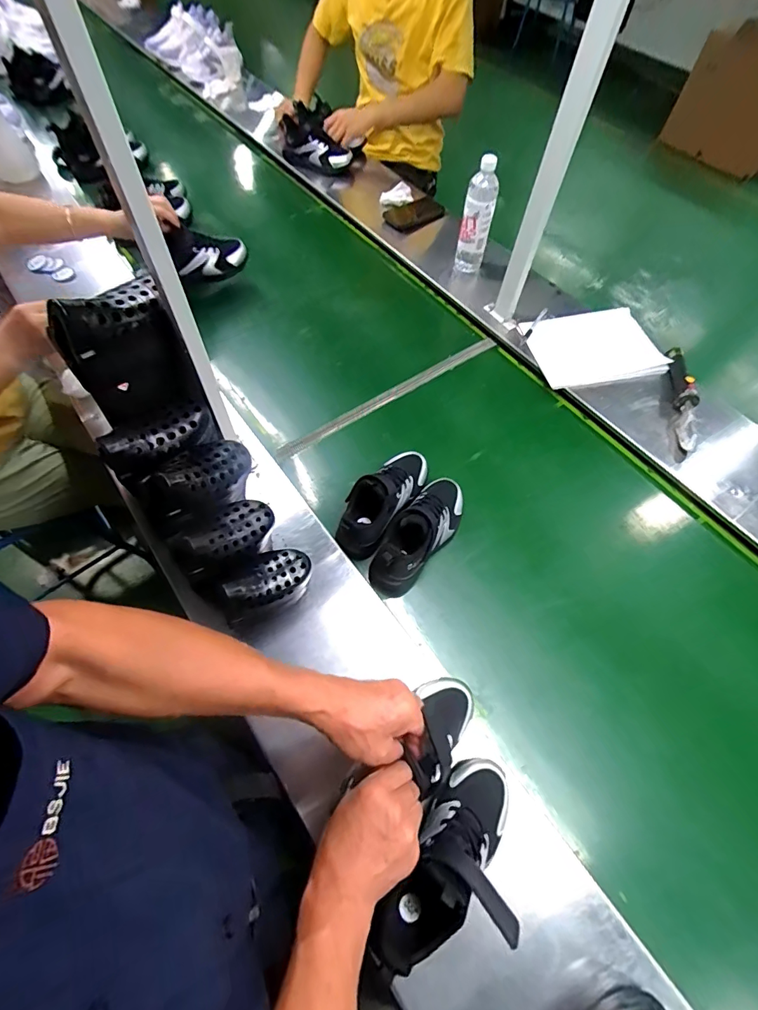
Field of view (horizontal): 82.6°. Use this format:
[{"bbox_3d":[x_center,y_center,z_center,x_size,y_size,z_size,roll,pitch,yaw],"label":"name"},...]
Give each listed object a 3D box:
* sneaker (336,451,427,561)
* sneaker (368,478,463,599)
[{"bbox_3d":[0.010,-0.018,0.703,0.078,0.097,0.212,32,63,16],"label":"sneaker"},{"bbox_3d":[0.067,0.039,0.674,0.078,0.094,0.217,31,63,15],"label":"sneaker"}]

